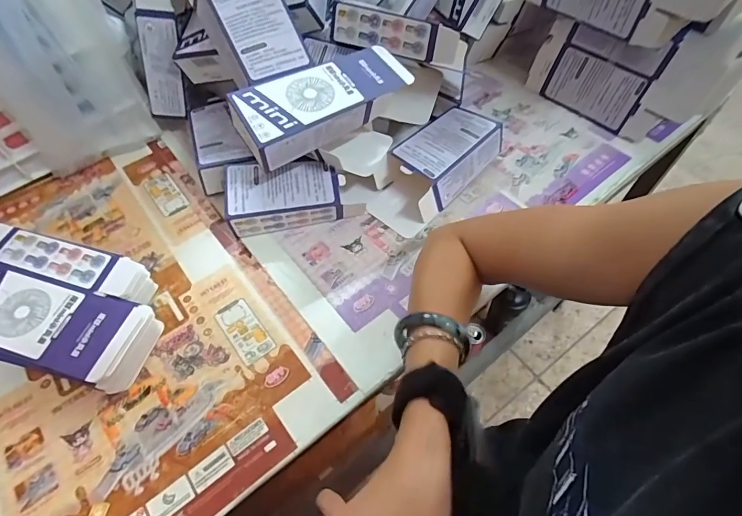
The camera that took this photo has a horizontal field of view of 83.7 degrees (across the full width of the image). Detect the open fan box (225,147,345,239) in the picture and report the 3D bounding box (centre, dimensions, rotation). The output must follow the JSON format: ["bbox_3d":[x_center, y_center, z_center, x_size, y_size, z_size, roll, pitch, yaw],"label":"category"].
[{"bbox_3d":[-0.104,-0.077,0.504,0.133,0.048,0.077,-9,56,-5],"label":"open fan box"}]

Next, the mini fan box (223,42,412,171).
[{"bbox_3d":[-0.054,-0.171,0.463,0.190,0.051,0.081,-27,60,-17],"label":"mini fan box"}]

